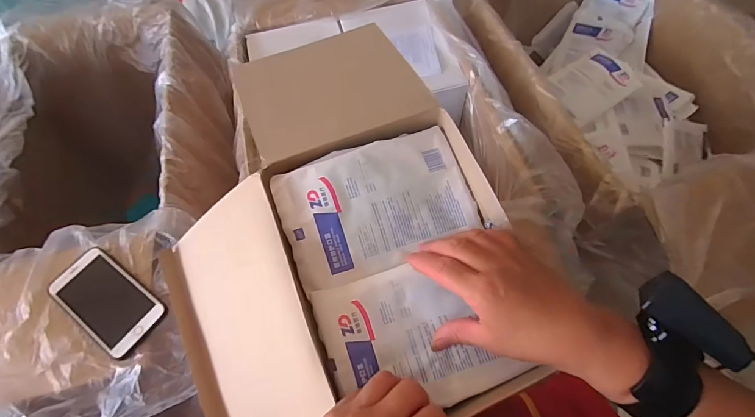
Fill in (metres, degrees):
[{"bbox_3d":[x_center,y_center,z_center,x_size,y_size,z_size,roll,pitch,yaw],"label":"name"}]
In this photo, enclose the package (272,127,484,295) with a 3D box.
[{"bbox_3d":[0.001,-0.003,0.388,0.185,0.013,0.119,-20,84,-10],"label":"package"}]

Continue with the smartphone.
[{"bbox_3d":[-0.351,0.117,0.501,0.157,0.010,0.078,31,67,18],"label":"smartphone"}]

